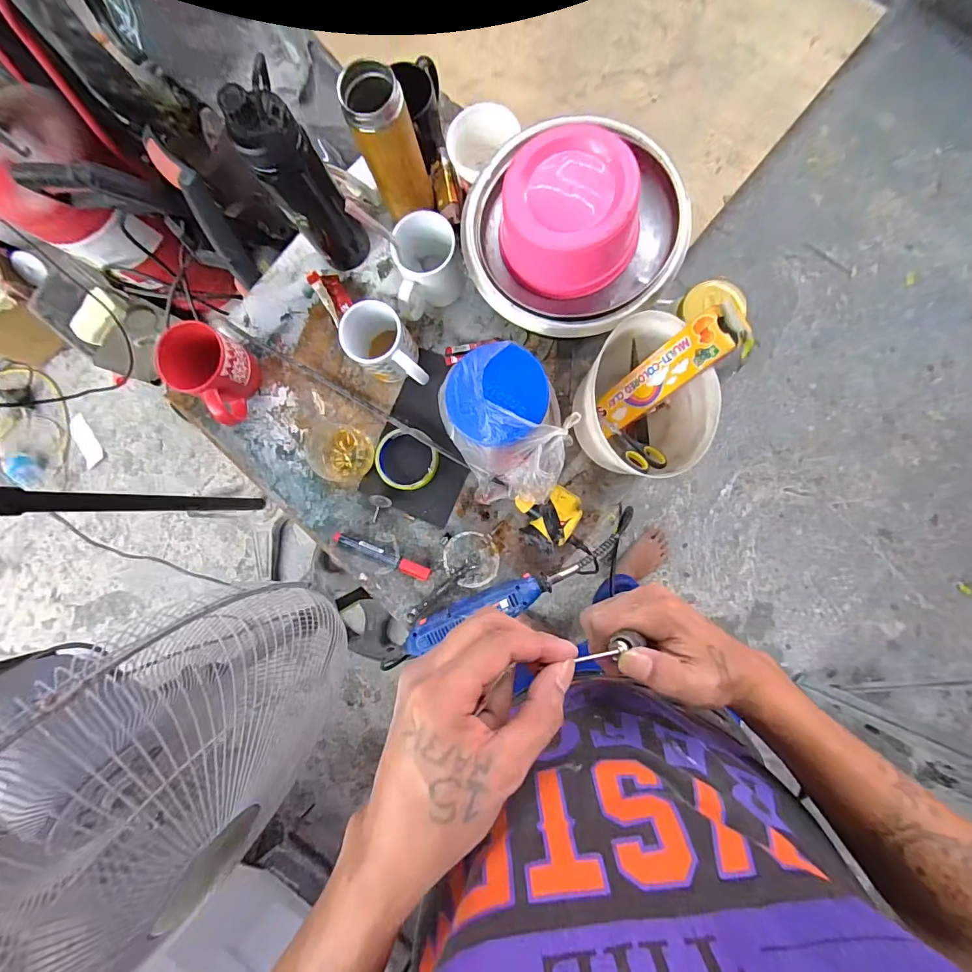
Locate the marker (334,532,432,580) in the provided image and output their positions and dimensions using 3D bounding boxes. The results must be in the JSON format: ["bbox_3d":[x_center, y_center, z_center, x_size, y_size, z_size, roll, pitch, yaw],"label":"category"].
[{"bbox_3d":[-0.148,0.099,0.643,0.145,0.014,0.020,21,91,6],"label":"marker"}]

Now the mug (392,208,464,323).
[{"bbox_3d":[-0.076,-0.293,0.614,0.078,0.085,0.111,-5,88,6],"label":"mug"}]

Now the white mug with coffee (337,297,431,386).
[{"bbox_3d":[-0.132,-0.179,0.618,0.083,0.091,0.117,-40,83,4],"label":"white mug with coffee"}]

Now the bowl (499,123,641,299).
[{"bbox_3d":[0.093,-0.294,0.502,0.152,0.080,0.136,-14,86,7],"label":"bowl"}]

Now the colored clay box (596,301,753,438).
[{"bbox_3d":[0.194,-0.123,0.508,0.018,0.192,0.048,-31,84,-37],"label":"colored clay box"}]

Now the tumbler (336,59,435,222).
[{"bbox_3d":[-0.115,-0.411,0.554,0.066,0.158,0.071,0,88,7],"label":"tumbler"}]

